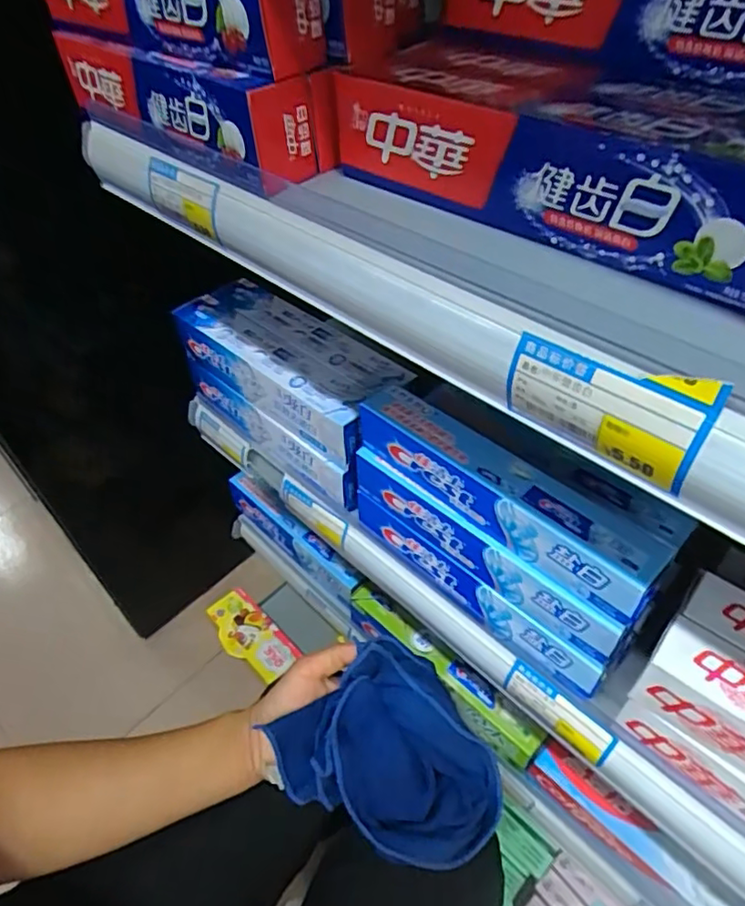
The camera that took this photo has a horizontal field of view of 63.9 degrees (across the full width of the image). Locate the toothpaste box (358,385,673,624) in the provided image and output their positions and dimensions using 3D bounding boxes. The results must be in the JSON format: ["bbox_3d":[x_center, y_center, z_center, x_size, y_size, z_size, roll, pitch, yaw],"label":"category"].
[{"bbox_3d":[0.072,0.020,0.358,0.200,0.043,0.033,35,58,31],"label":"toothpaste box"}]

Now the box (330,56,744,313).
[{"bbox_3d":[0.072,-0.128,0.254,0.206,0.051,0.045,31,56,29],"label":"box"}]

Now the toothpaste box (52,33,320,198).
[{"bbox_3d":[-0.110,-0.204,0.342,0.211,0.046,0.045,34,58,30],"label":"toothpaste box"}]

